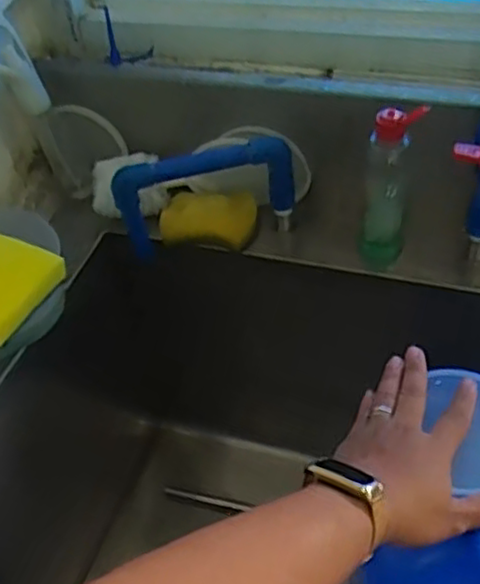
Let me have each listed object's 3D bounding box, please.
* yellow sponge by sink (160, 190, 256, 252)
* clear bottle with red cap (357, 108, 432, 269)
[{"bbox_3d":[-0.033,-0.081,0.770,0.101,0.028,0.073,0,46,8],"label":"yellow sponge by sink"},{"bbox_3d":[0.145,-0.097,0.686,0.054,0.173,0.044,15,50,21],"label":"clear bottle with red cap"}]

